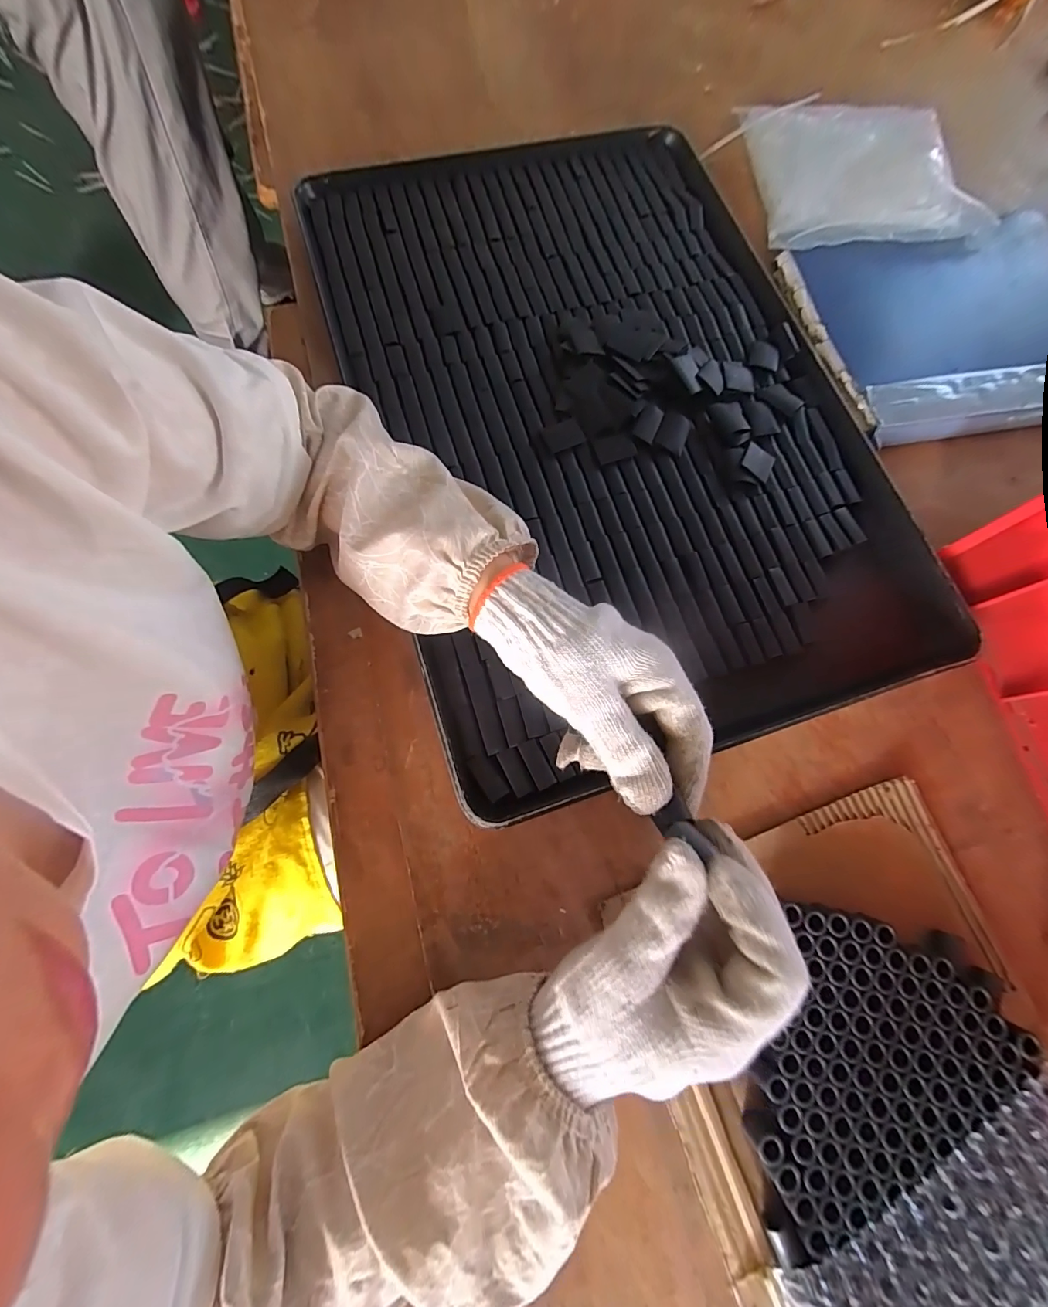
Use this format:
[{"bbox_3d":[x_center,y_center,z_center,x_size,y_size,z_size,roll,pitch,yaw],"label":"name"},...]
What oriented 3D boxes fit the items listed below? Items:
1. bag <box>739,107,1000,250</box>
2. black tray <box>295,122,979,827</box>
[{"bbox_3d":[0.345,-0.484,0.458,0.216,0.036,0.195,-1,76,-2],"label":"bag"},{"bbox_3d":[0.064,-0.222,0.376,0.397,0.023,0.591,-17,77,-6],"label":"black tray"}]

